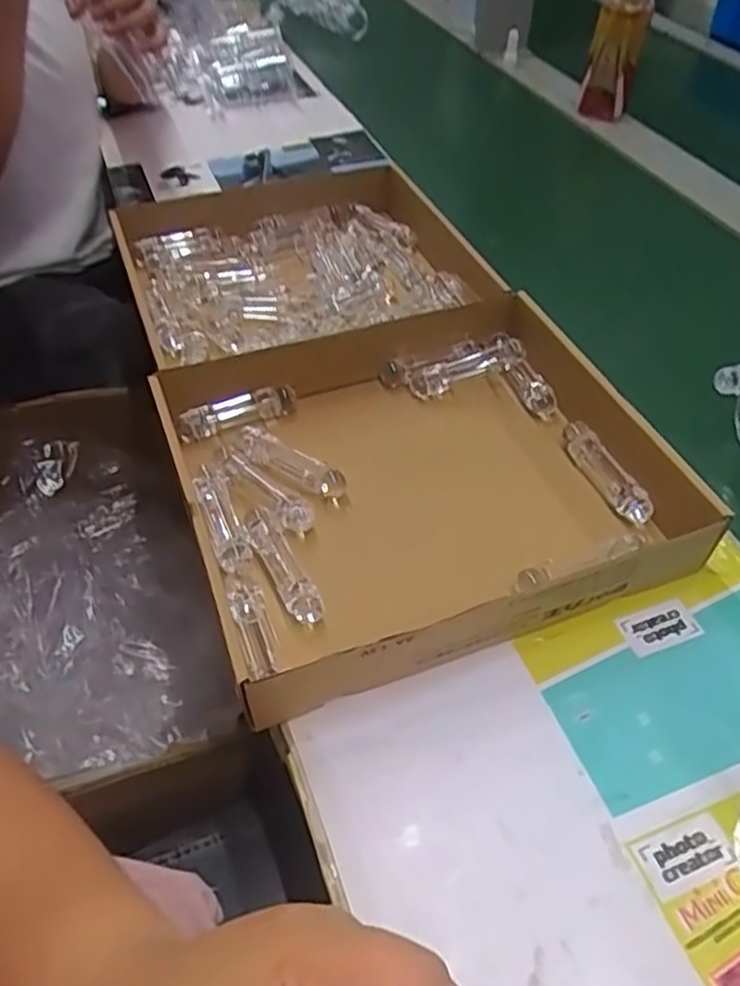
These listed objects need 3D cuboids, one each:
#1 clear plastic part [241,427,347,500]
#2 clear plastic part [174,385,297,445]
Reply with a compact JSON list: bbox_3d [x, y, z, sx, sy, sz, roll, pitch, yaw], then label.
[{"bbox_3d":[-0.056,-0.023,0.533,0.090,0.018,0.022,26,53,21],"label":"clear plastic part"},{"bbox_3d":[-0.104,-0.064,0.568,0.094,0.019,0.026,-17,51,-15],"label":"clear plastic part"}]

